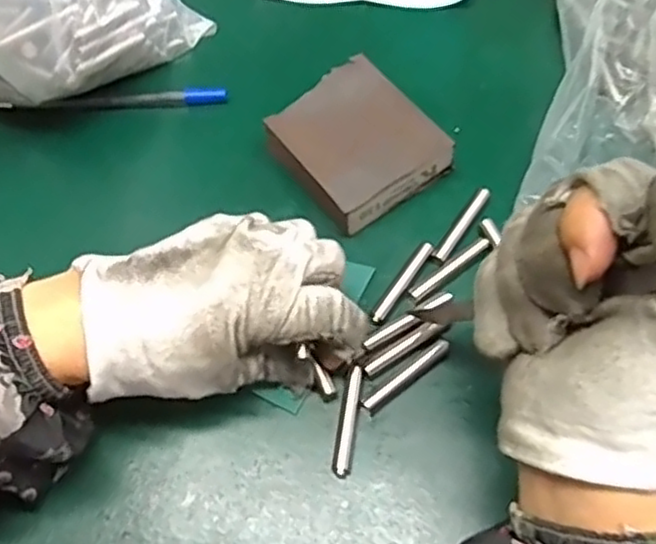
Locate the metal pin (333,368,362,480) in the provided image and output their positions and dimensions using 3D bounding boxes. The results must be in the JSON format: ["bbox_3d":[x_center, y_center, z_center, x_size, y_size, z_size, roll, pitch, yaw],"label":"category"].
[{"bbox_3d":[0.009,0.066,0.314,0.008,0.007,0.047,5,61,8],"label":"metal pin"}]

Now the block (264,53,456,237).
[{"bbox_3d":[0.012,-0.067,0.374,0.074,0.025,0.078,-35,63,-14],"label":"block"}]

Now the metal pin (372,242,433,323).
[{"bbox_3d":[0.036,0.005,0.345,0.006,0.004,0.048,31,67,20],"label":"metal pin"}]

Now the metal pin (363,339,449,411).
[{"bbox_3d":[0.035,0.046,0.321,0.047,0.006,0.007,-35,63,-14],"label":"metal pin"}]

